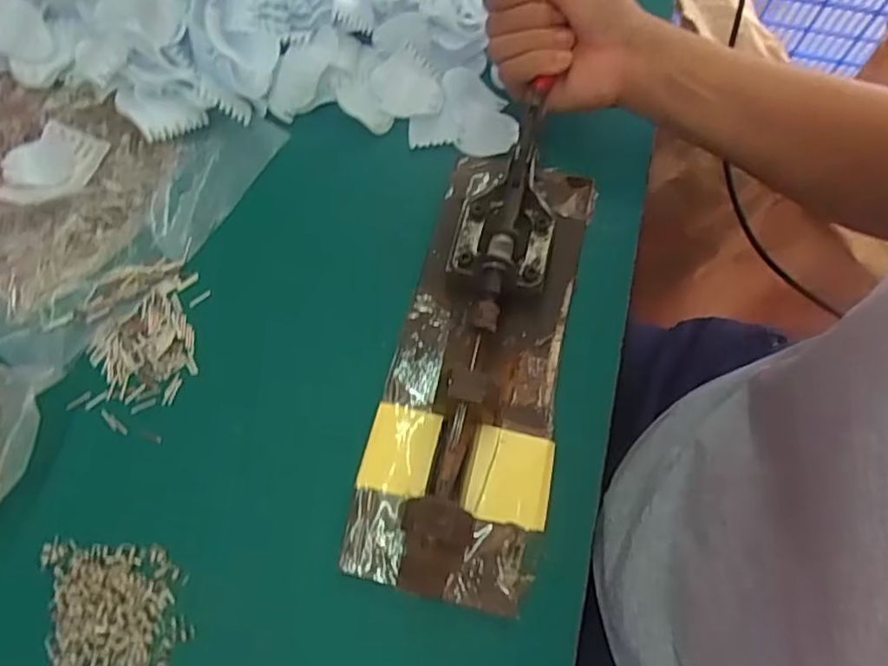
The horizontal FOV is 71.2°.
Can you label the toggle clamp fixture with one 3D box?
[{"bbox_3d":[0.025,0.006,0.363,0.104,0.063,0.280,13,73,4],"label":"toggle clamp fixture"}]

